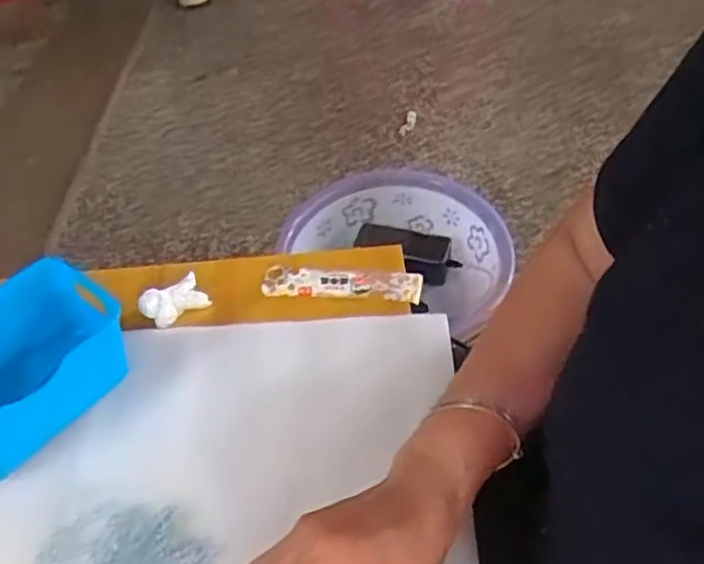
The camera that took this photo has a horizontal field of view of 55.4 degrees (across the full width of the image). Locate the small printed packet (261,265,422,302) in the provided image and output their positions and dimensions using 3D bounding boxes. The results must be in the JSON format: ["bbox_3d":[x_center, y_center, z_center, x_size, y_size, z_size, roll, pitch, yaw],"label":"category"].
[{"bbox_3d":[-0.009,-0.001,0.564,0.132,0.010,0.029,1,49,7],"label":"small printed packet"}]

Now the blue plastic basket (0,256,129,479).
[{"bbox_3d":[-0.235,0.065,0.473,0.098,0.065,0.151,32,59,29],"label":"blue plastic basket"}]

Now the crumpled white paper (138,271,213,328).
[{"bbox_3d":[-0.149,0.013,0.558,0.052,0.020,0.026,-28,52,-17],"label":"crumpled white paper"}]

